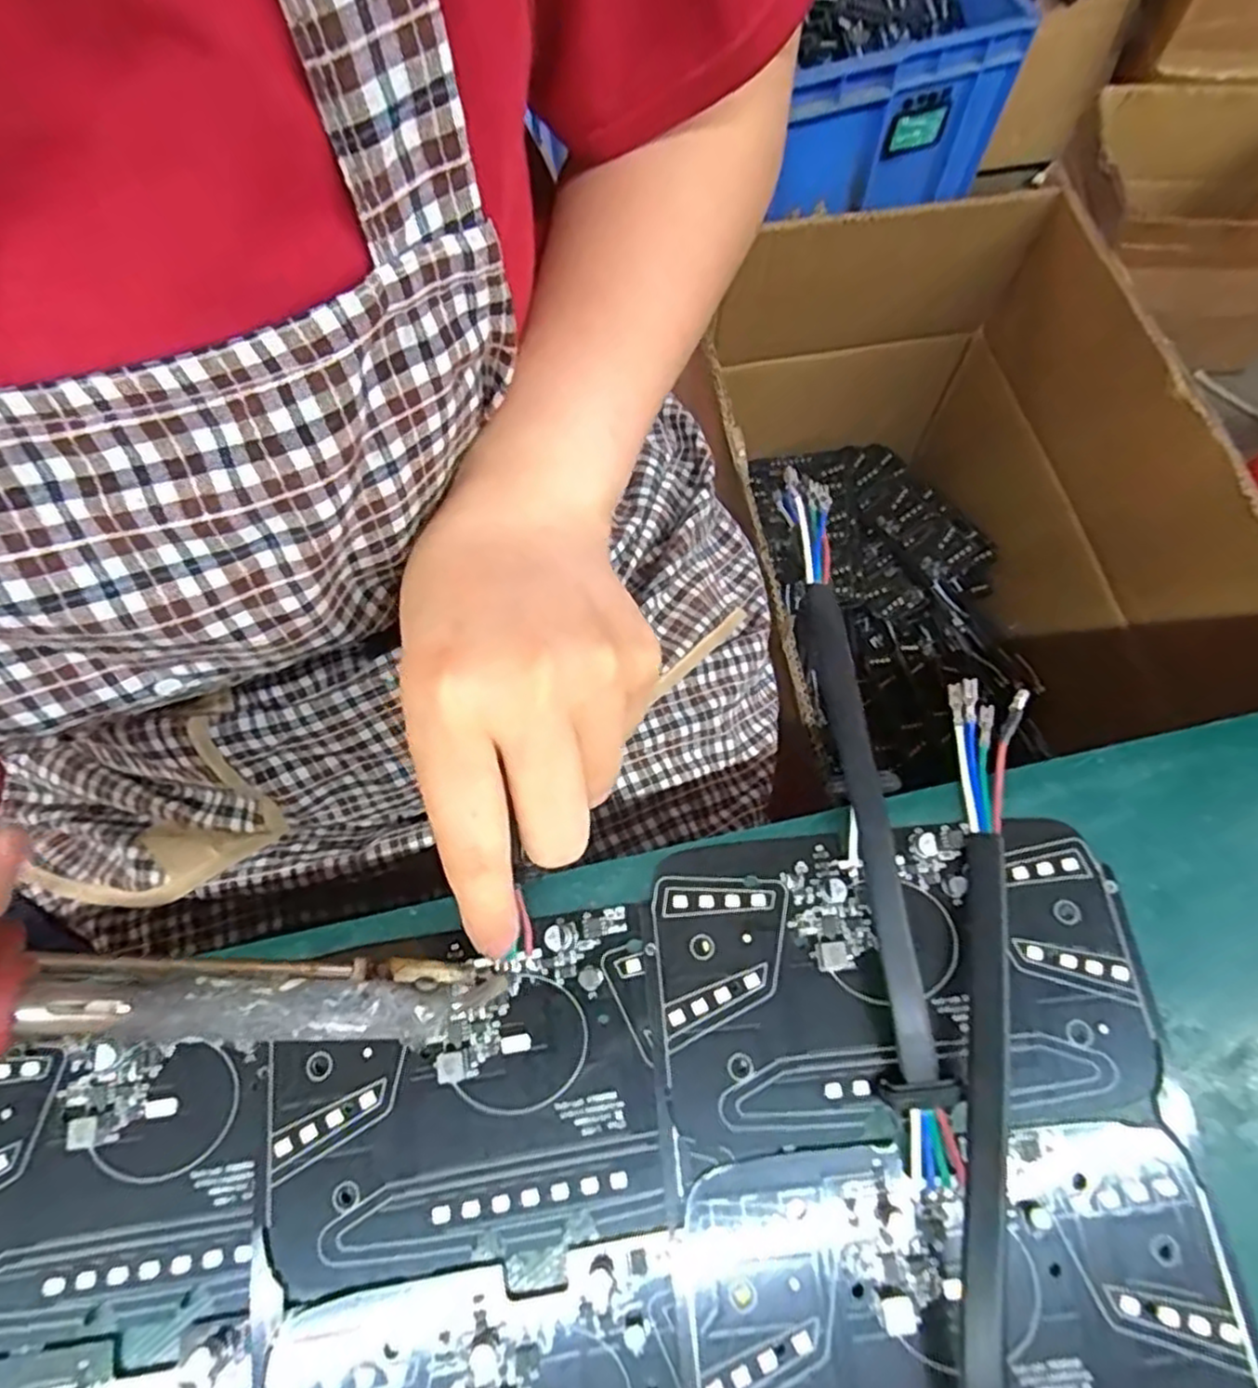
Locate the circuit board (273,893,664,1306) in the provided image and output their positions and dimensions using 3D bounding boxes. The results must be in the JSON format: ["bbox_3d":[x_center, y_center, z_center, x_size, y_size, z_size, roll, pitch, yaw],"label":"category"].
[{"bbox_3d":[-0.043,0.104,0.192,0.101,0.004,0.080,-7,69,-1],"label":"circuit board"}]

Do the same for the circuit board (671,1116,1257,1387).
[{"bbox_3d":[0.079,0.150,0.172,0.130,0.004,0.078,-9,69,-2],"label":"circuit board"}]

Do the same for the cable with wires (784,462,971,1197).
[{"bbox_3d":[0.068,0.029,0.214,0.015,0.014,0.198,-5,69,-1],"label":"cable with wires"}]

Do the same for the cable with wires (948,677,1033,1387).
[{"bbox_3d":[0.094,0.094,0.186,0.024,0.019,0.214,8,70,4],"label":"cable with wires"}]

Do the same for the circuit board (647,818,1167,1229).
[{"bbox_3d":[0.073,0.075,0.197,0.135,0.011,0.083,-11,69,-3],"label":"circuit board"}]

